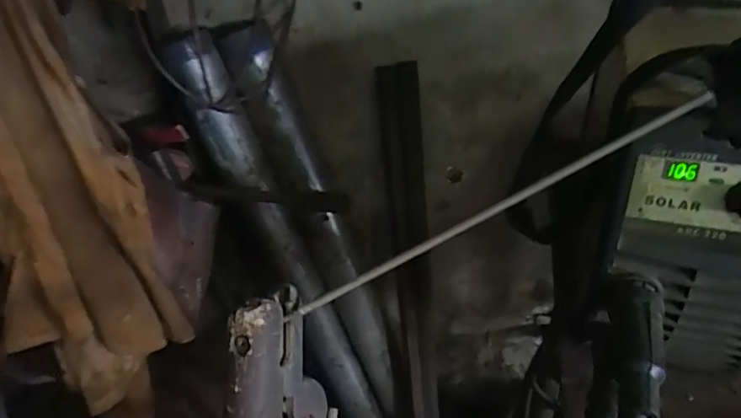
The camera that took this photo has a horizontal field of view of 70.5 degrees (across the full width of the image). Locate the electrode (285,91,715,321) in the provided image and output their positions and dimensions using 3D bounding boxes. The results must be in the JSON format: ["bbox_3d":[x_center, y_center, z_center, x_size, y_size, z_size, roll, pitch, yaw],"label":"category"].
[{"bbox_3d":[0.057,0.000,0.239,0.214,0.009,0.004,-27,38,1],"label":"electrode"}]

